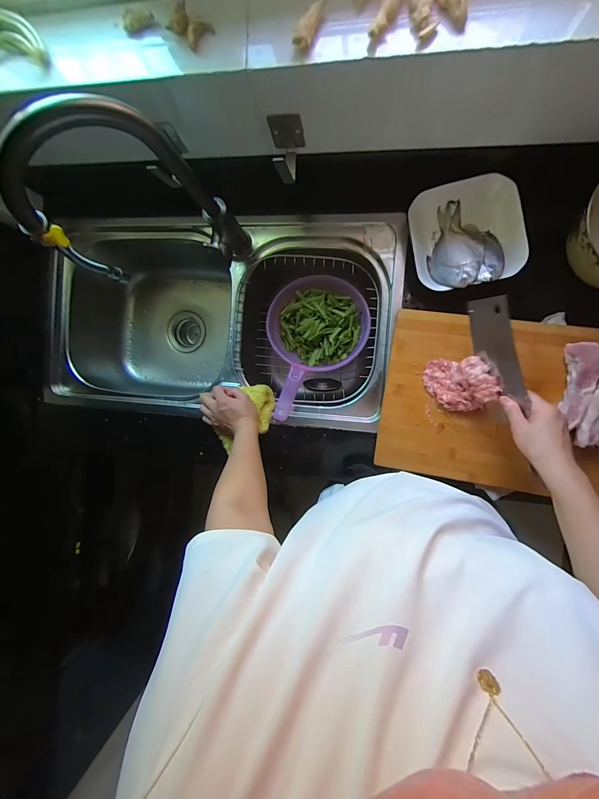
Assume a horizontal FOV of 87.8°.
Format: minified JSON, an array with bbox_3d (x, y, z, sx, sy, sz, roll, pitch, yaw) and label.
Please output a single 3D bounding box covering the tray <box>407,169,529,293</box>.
[{"bbox_3d":[0.285,-0.287,0.540,0.171,0.046,0.186,-11,90,9],"label":"tray"}]

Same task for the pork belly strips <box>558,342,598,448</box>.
[{"bbox_3d":[0.473,-0.025,0.500,0.083,0.031,0.192,10,93,9],"label":"pork belly strips"}]

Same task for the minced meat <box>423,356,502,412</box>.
[{"bbox_3d":[0.267,-0.024,0.518,0.097,0.066,0.087,2,92,9],"label":"minced meat"}]

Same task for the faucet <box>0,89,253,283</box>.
[{"bbox_3d":[-0.234,-0.263,0.467,0.231,0.328,0.072,-19,89,9],"label":"faucet"}]

